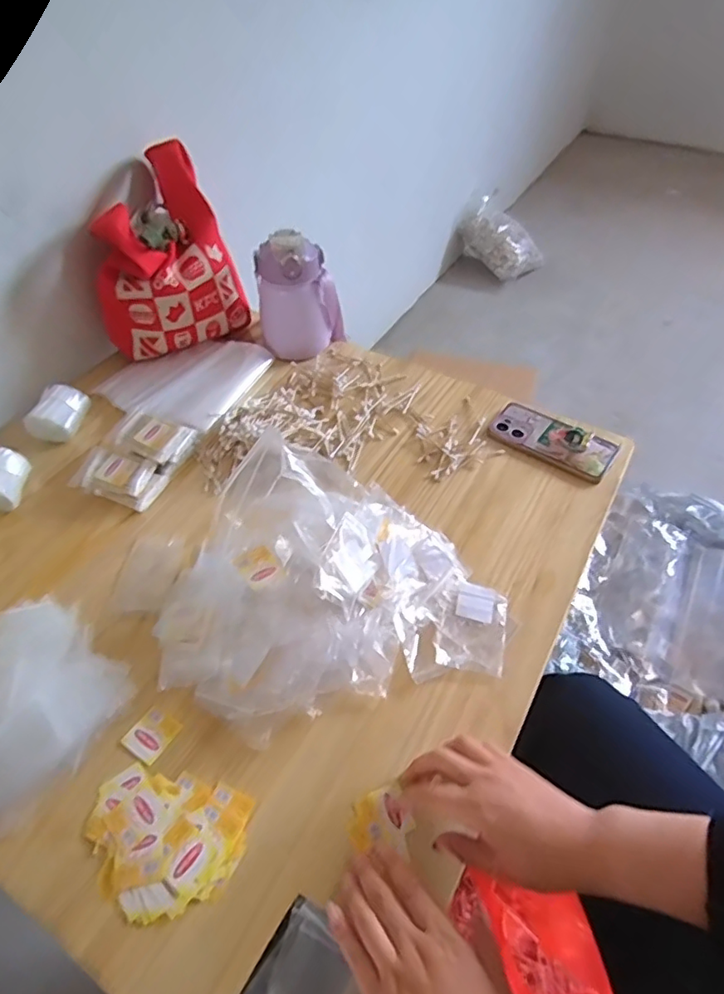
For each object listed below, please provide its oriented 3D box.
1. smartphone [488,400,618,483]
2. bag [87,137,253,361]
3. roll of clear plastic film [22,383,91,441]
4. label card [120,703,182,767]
[{"bbox_3d":[0.249,-0.077,0.758,0.158,0.014,0.078,25,61,24],"label":"smartphone"},{"bbox_3d":[-0.300,-0.356,0.858,0.209,0.216,0.176,-24,54,-20],"label":"bag"},{"bbox_3d":[-0.411,-0.115,0.779,0.062,0.041,0.075,6,49,4],"label":"roll of clear plastic film"},{"bbox_3d":[-0.192,0.218,0.530,0.038,0.004,0.043,30,51,18],"label":"label card"}]

